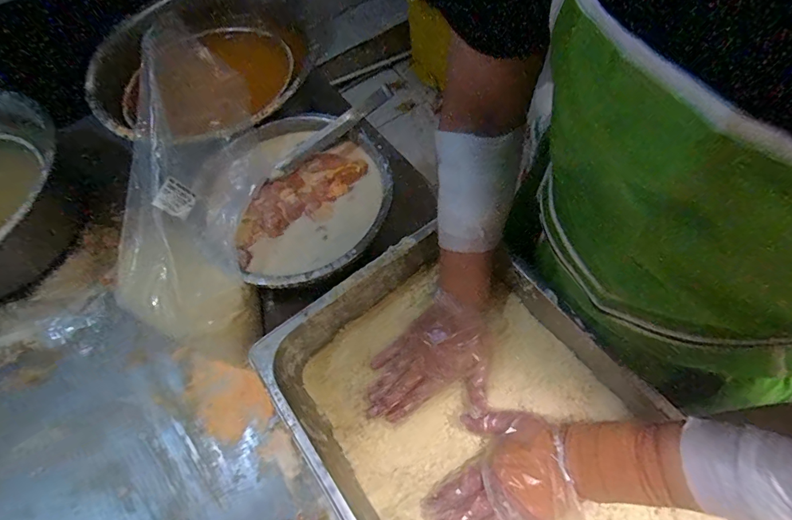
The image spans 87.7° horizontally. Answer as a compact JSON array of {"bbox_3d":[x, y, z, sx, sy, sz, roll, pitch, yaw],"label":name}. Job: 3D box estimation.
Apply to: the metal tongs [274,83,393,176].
[{"bbox_3d":[-0.090,-0.181,0.580,0.191,0.026,0.023,-33,62,9],"label":"metal tongs"}]

